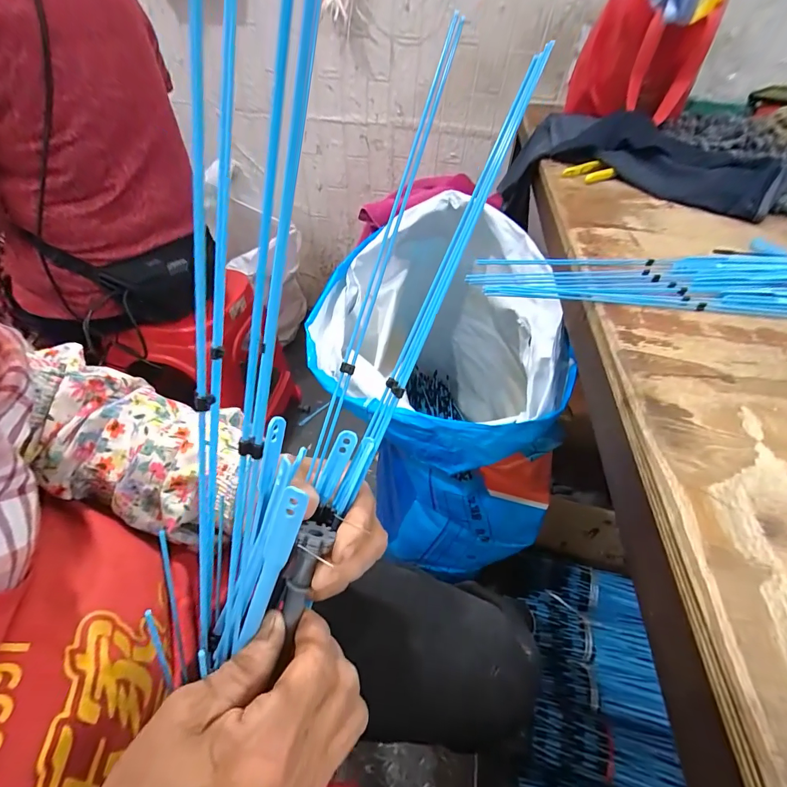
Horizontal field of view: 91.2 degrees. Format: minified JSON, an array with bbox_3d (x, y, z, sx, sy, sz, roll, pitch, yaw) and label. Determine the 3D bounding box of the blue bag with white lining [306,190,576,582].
[{"bbox_3d":[0.098,-0.037,0.671,0.393,0.447,0.413,29,50,24],"label":"blue bag with white lining"}]

